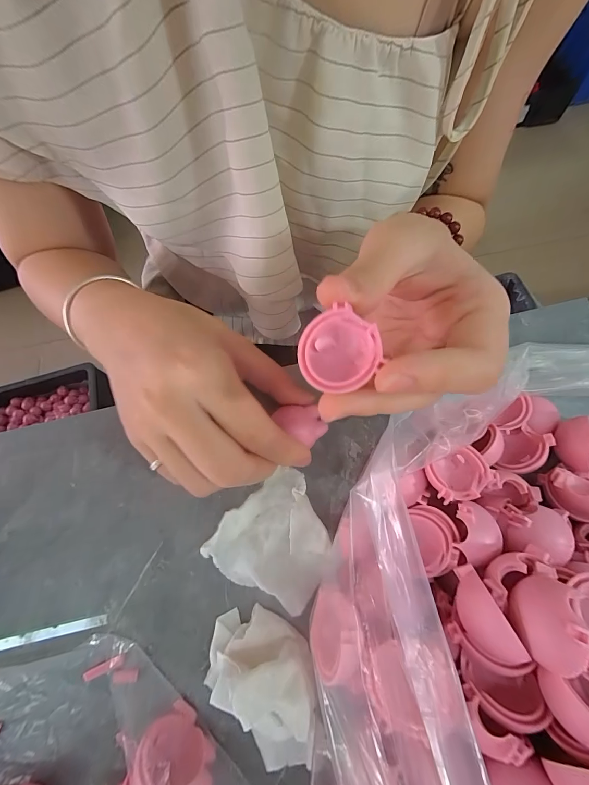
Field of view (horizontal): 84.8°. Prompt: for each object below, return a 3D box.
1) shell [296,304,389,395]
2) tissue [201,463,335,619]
[{"bbox_3d":[0.016,-0.015,0.117,0.028,0.016,0.028,0,87,9],"label":"shell"},{"bbox_3d":[-0.008,0.077,0.174,0.058,0.011,0.062,31,73,14],"label":"tissue"}]

